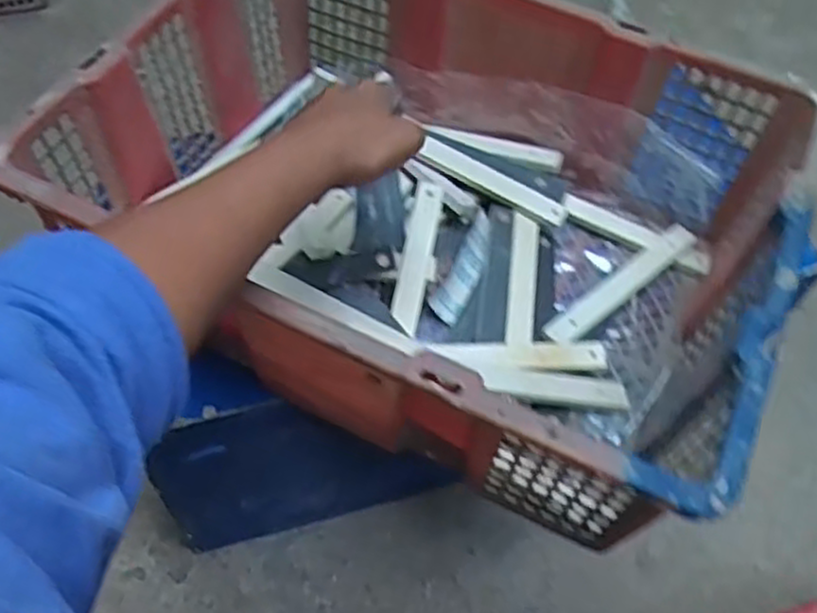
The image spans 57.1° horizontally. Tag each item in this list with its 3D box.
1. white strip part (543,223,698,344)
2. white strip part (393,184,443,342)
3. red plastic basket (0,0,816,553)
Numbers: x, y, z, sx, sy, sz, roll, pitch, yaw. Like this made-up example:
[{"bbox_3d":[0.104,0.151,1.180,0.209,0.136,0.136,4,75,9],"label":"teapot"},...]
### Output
[{"bbox_3d":[0.175,-0.020,0.614,0.169,0.011,0.026,-35,67,-23],"label":"white strip part"},{"bbox_3d":[0.007,-0.038,0.572,0.021,0.008,0.115,12,80,1],"label":"white strip part"},{"bbox_3d":[0.017,-0.077,0.565,0.471,0.167,0.351,26,60,12],"label":"red plastic basket"}]

